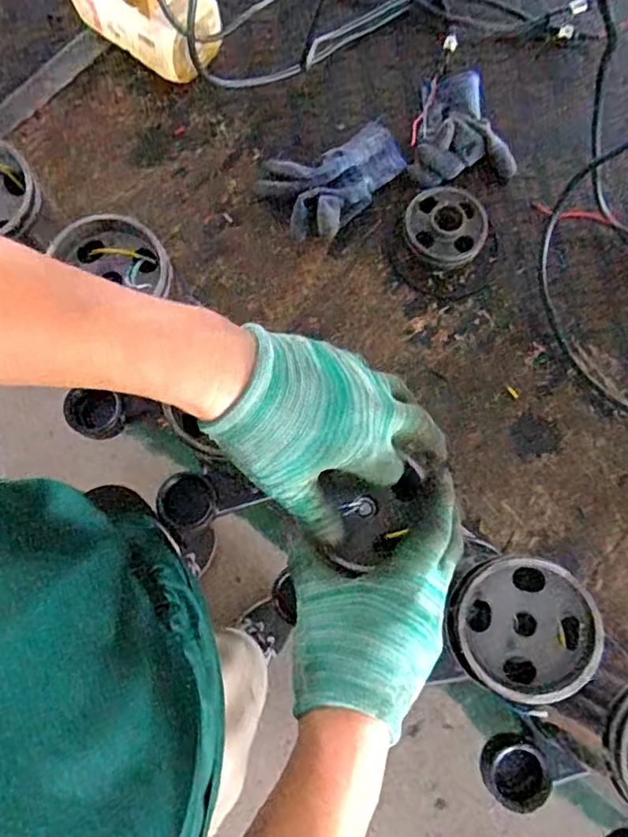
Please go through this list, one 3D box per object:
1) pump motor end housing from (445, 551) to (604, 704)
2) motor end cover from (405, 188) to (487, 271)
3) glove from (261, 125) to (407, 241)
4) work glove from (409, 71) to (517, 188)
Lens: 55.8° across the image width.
[{"bbox_3d":[0.138,0.137,0.393,0.091,0.038,0.089,0,76,-2],"label":"pump motor end housing"},{"bbox_3d":[0.145,-0.213,0.653,0.088,0.017,0.097,27,77,5],"label":"motor end cover"},{"bbox_3d":[0.026,-0.275,0.670,0.163,0.021,0.107,-36,80,-10],"label":"glove"},{"bbox_3d":[0.169,-0.337,0.685,0.114,0.026,0.134,-2,76,-2],"label":"work glove"}]

